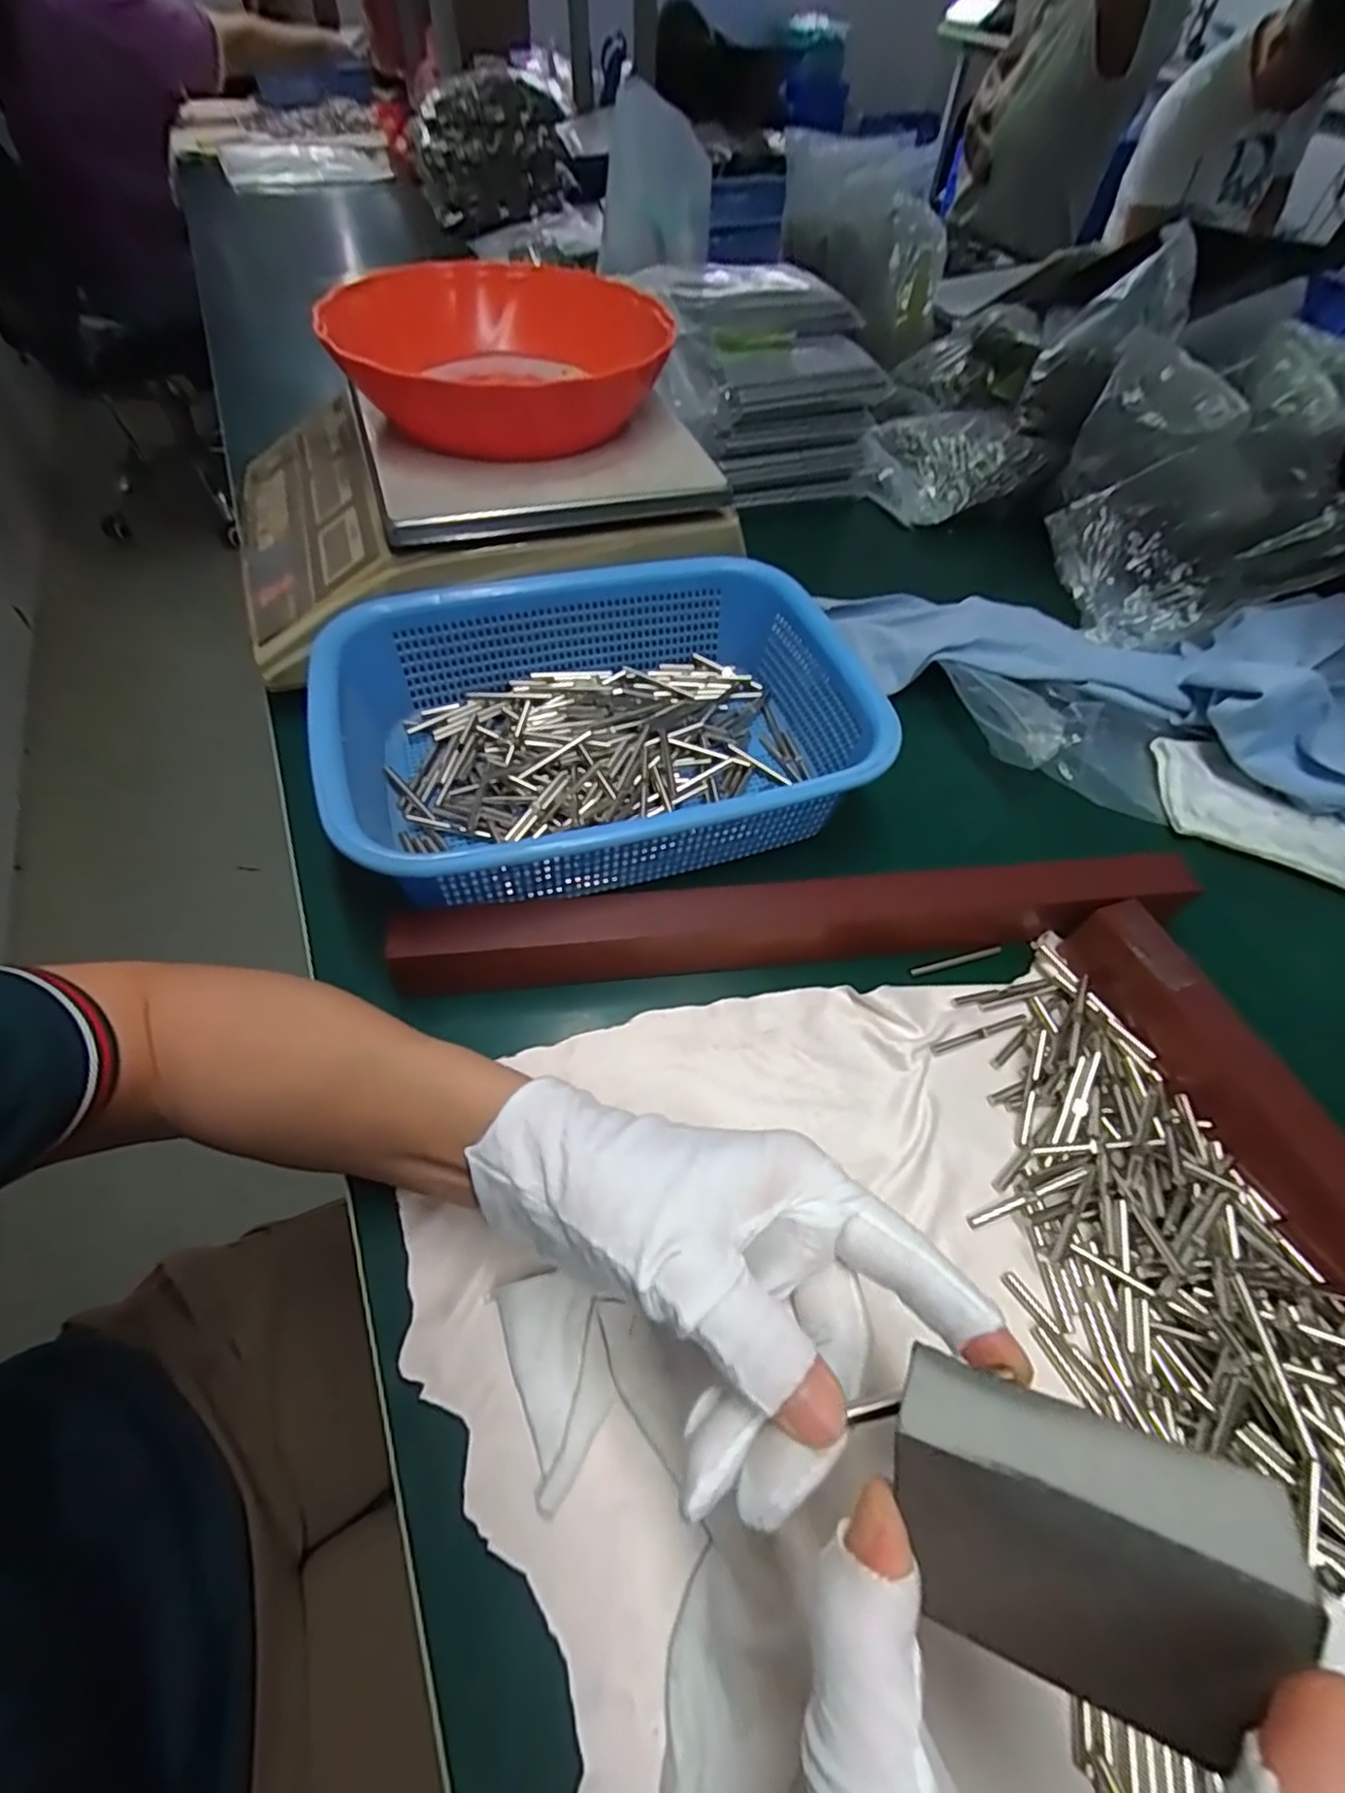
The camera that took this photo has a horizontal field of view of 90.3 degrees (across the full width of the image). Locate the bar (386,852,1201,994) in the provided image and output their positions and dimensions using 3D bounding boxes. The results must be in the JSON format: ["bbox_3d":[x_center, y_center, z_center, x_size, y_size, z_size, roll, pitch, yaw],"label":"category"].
[{"bbox_3d":[0.067,0.011,0.331,0.383,0.050,0.025,-5,57,-5],"label":"bar"}]

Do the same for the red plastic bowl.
[{"bbox_3d":[-0.108,-0.347,0.432,0.200,0.061,0.200,-6,57,-6],"label":"red plastic bowl"}]

